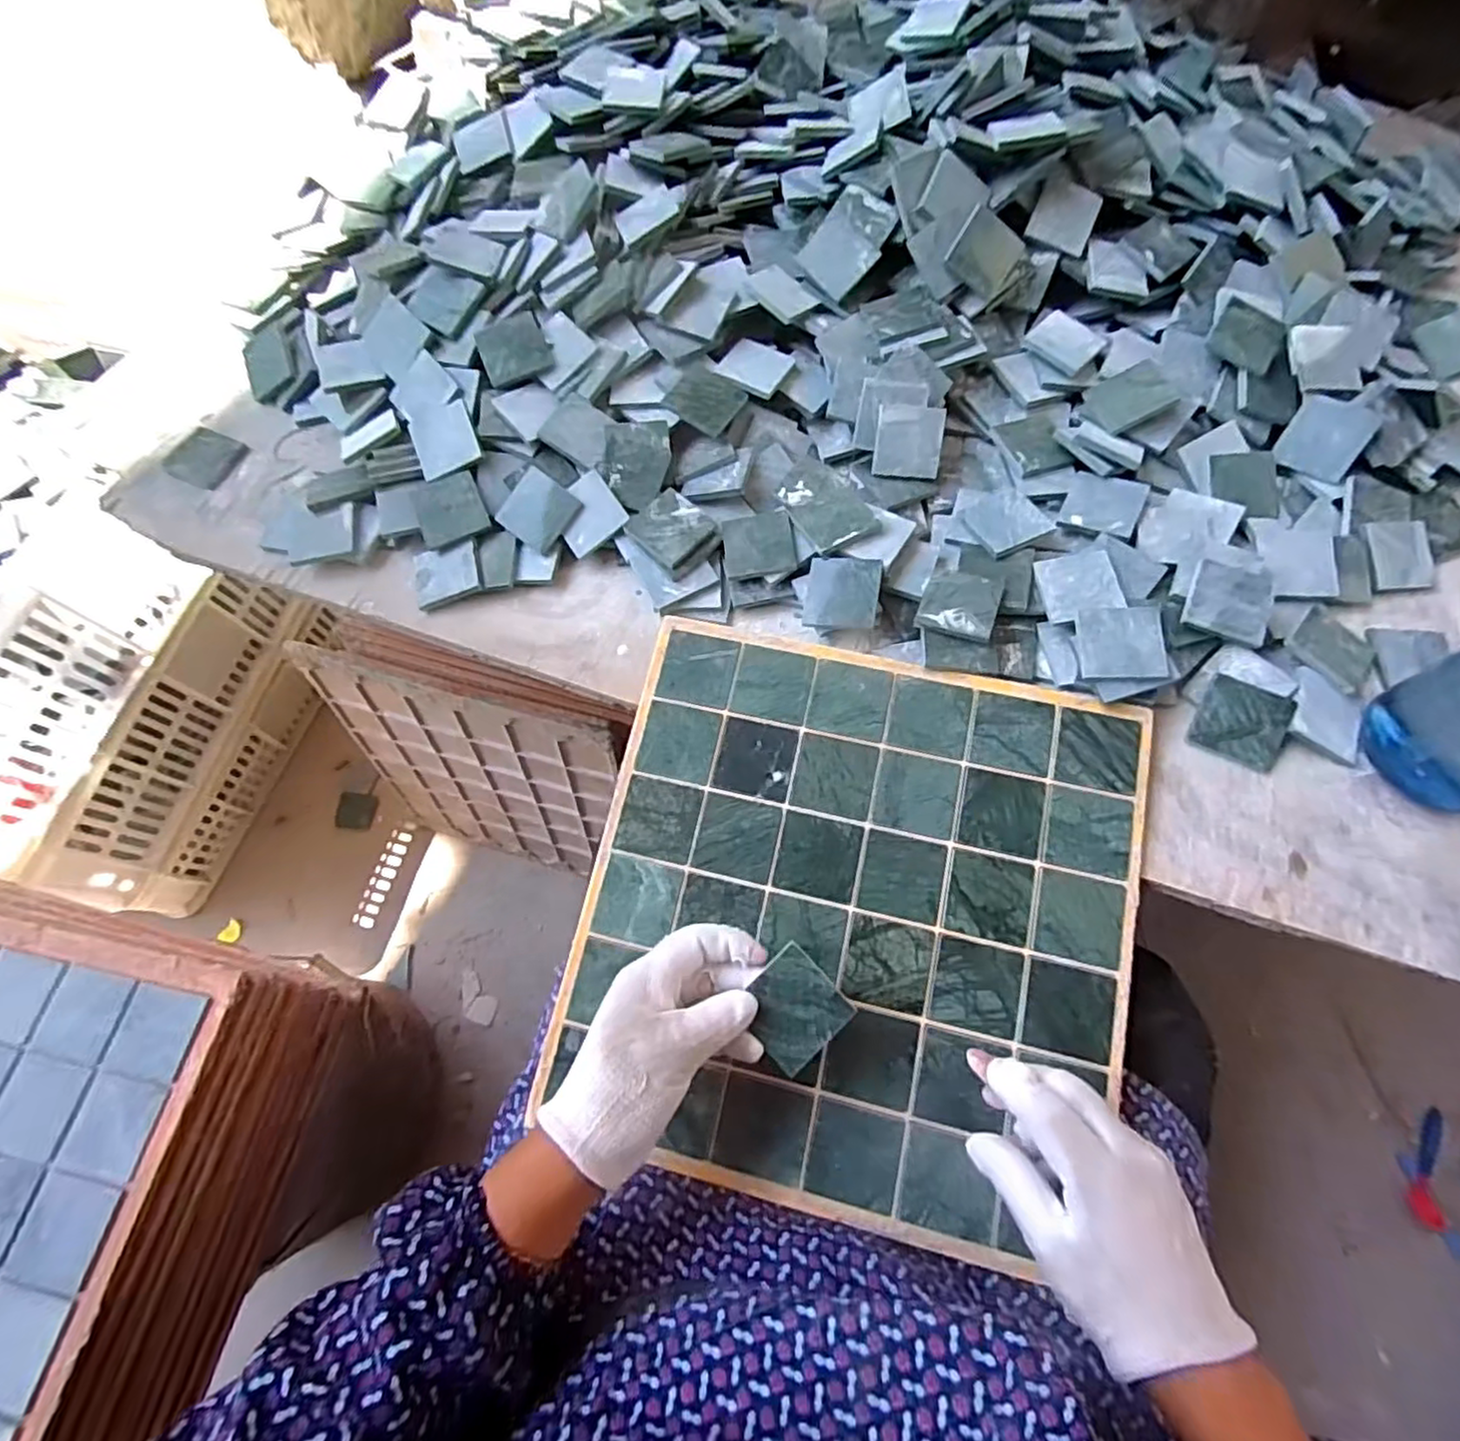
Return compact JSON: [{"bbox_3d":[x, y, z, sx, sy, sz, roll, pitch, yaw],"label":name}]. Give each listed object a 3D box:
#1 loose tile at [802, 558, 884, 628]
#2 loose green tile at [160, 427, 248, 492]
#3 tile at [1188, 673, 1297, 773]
[{"bbox_3d":[0.078,-0.089,0.472,0.051,0.004,0.048,8,89,27],"label":"loose tile"},{"bbox_3d":[-0.422,-0.211,0.548,0.051,0.006,0.049,21,70,10],"label":"loose green tile"},{"bbox_3d":[0.328,0.001,0.435,0.048,0.004,0.050,24,90,15],"label":"tile"}]

